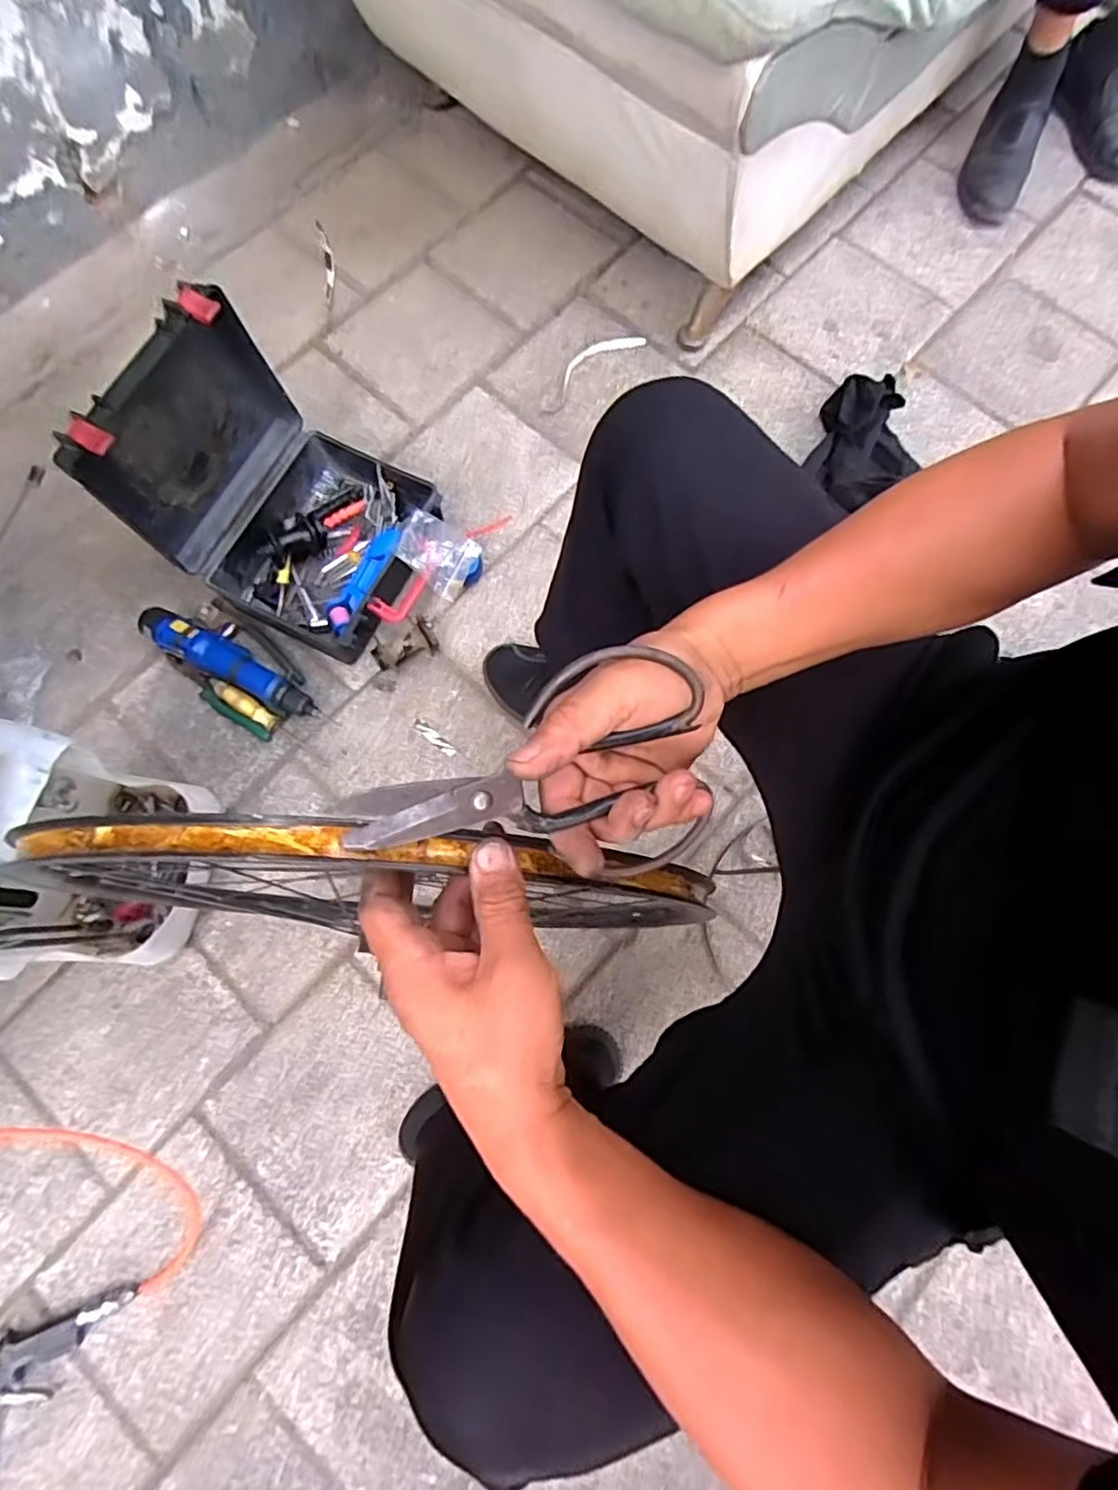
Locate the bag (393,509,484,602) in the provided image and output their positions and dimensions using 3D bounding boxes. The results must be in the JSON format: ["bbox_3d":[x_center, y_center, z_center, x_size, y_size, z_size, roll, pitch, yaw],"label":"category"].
[{"bbox_3d":[-0.168,-0.269,0.966,0.108,0.097,0.093,33,77,8],"label":"bag"}]

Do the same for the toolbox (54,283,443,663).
[{"bbox_3d":[-0.346,-0.320,0.870,0.311,0.307,0.276,24,76,6],"label":"toolbox"}]

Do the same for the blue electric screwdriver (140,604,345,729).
[{"bbox_3d":[-0.453,-0.111,0.938,0.287,0.063,0.055,28,77,7],"label":"blue electric screwdriver"}]

